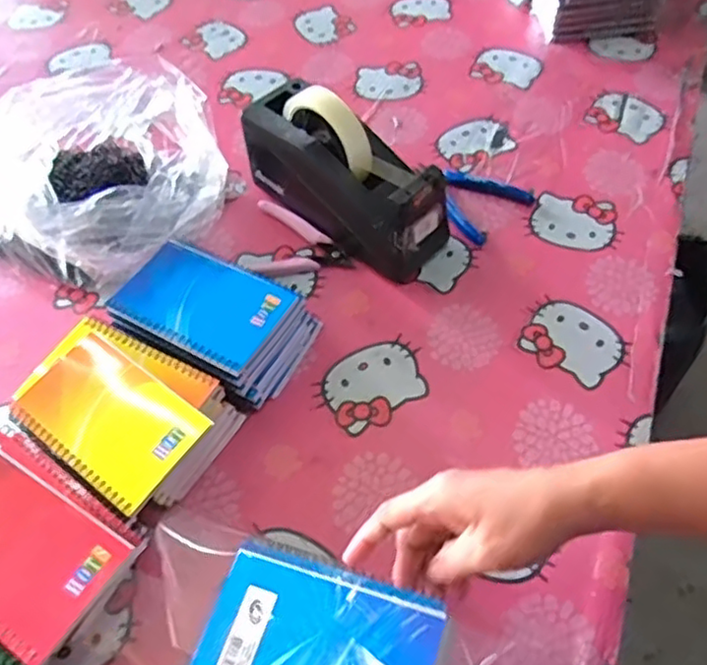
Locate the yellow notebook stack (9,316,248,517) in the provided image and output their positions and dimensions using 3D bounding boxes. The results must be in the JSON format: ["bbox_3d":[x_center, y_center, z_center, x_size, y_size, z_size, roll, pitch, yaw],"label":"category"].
[{"bbox_3d":[-0.173,0.067,0.494,0.148,0.063,0.110,22,58,18],"label":"yellow notebook stack"}]

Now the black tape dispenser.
[{"bbox_3d":[-0.011,-0.150,0.603,0.205,0.120,0.078,35,63,24],"label":"black tape dispenser"}]

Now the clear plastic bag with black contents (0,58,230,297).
[{"bbox_3d":[-0.244,-0.138,0.604,0.245,0.123,0.183,-32,59,-19],"label":"clear plastic bag with black contents"}]

